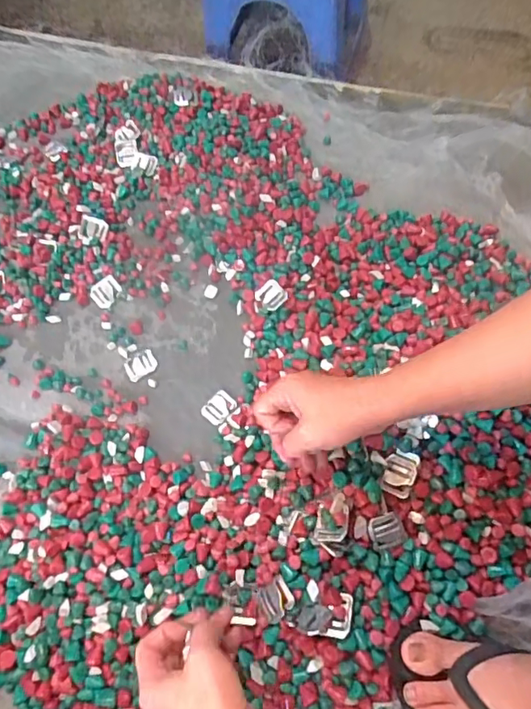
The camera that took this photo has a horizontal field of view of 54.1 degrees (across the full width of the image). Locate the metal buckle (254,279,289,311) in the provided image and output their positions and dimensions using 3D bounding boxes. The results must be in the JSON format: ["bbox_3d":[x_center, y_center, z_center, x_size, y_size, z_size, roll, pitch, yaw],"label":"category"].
[{"bbox_3d":[0.007,-0.070,0.609,0.037,0.005,0.030,42,90,18],"label":"metal buckle"}]

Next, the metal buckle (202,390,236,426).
[{"bbox_3d":[-0.052,0.059,0.575,0.029,0.006,0.037,34,72,17],"label":"metal buckle"}]

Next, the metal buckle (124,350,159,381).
[{"bbox_3d":[-0.145,0.012,0.601,0.036,0.004,0.029,-31,68,-10],"label":"metal buckle"}]

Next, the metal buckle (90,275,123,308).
[{"bbox_3d":[-0.196,-0.078,0.637,0.036,0.010,0.033,-41,70,-14],"label":"metal buckle"}]

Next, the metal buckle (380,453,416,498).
[{"bbox_3d":[0.125,0.113,0.487,0.028,0.011,0.036,17,68,11],"label":"metal buckle"}]

